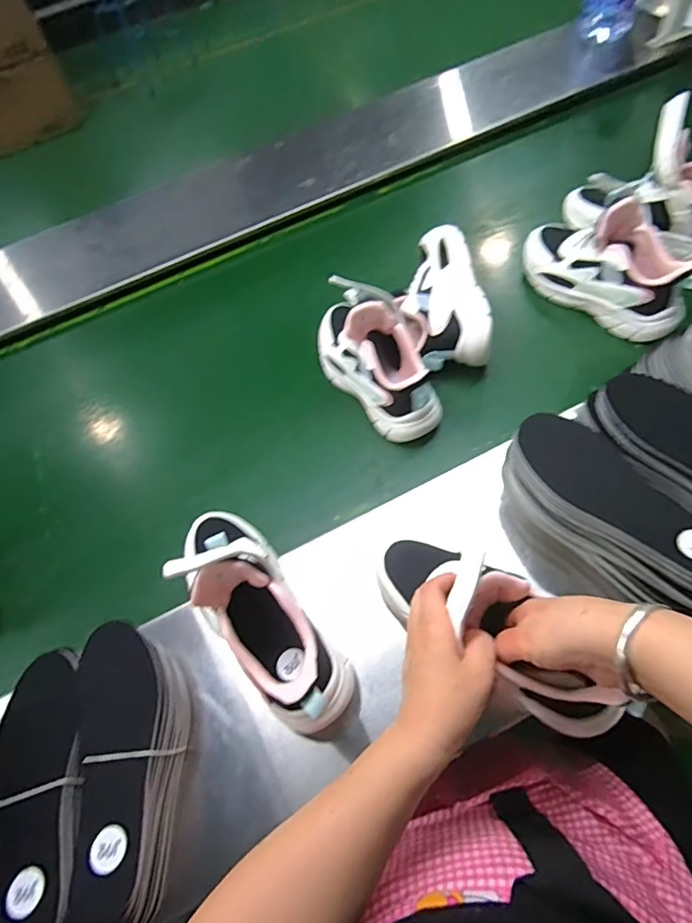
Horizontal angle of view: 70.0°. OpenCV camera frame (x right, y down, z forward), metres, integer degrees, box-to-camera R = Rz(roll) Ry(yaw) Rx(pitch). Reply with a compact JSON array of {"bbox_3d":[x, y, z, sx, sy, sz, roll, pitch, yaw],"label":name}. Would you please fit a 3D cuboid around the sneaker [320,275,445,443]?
[{"bbox_3d":[0.031,-0.139,0.590,0.078,0.135,0.217,-32,67,-12],"label":"sneaker"}]

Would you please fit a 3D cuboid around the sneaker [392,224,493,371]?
[{"bbox_3d":[0.119,-0.215,0.657,0.097,0.074,0.205,-12,64,-3],"label":"sneaker"}]

